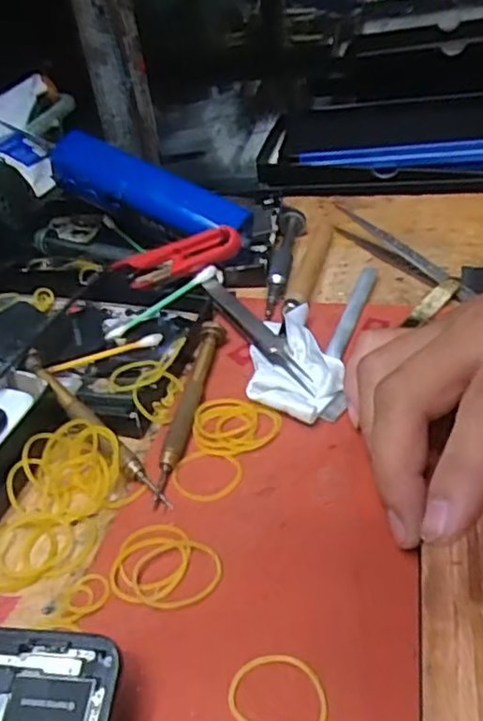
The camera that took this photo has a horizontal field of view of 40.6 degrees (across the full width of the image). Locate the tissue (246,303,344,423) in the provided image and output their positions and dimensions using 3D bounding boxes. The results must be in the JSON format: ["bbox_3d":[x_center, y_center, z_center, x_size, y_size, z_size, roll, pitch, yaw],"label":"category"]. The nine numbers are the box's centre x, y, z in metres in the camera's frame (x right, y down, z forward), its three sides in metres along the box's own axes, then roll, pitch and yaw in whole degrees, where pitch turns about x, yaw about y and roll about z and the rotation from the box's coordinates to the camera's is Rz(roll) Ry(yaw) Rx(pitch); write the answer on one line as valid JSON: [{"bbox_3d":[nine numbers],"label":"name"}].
[{"bbox_3d":[0.025,-0.001,0.310,0.041,0.019,0.075,-4,38,6],"label":"tissue"}]

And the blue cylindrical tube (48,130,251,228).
[{"bbox_3d":[-0.061,-0.108,0.406,0.136,0.030,0.026,22,44,10],"label":"blue cylindrical tube"}]

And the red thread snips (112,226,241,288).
[{"bbox_3d":[-0.039,-0.058,0.371,0.078,0.015,0.018,-12,35,19],"label":"red thread snips"}]

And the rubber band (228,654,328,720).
[{"bbox_3d":[0.011,0.101,0.197,0.030,0.004,0.025,10,41,22],"label":"rubber band"}]

